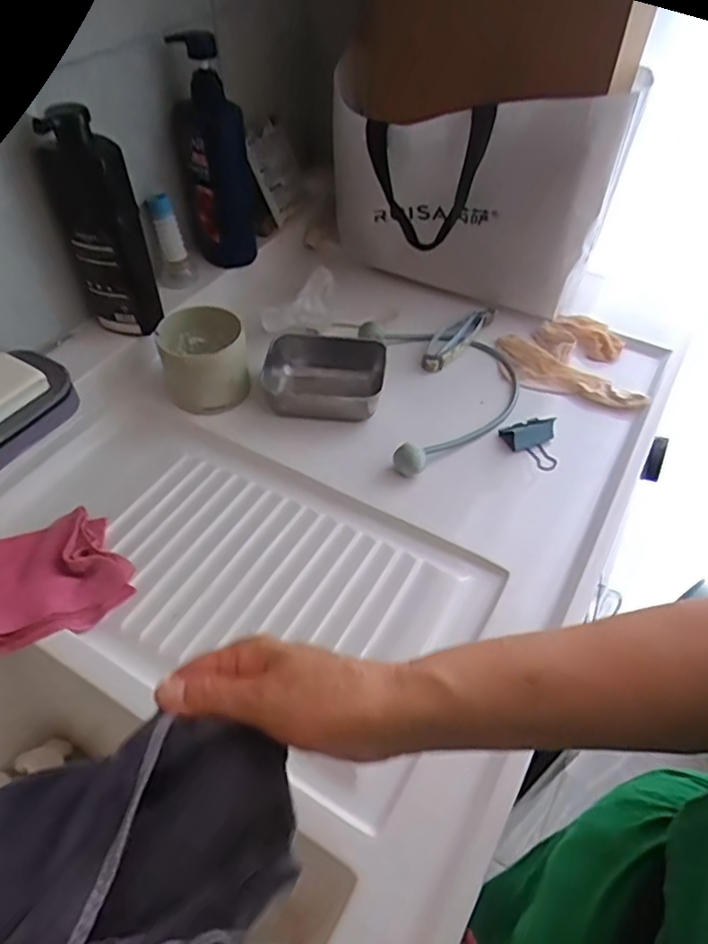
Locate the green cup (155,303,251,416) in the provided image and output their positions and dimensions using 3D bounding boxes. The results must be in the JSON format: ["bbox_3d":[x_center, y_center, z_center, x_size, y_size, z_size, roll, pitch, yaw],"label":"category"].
[{"bbox_3d":[-0.170,-0.128,0.704,0.092,0.080,0.099,1,49,-1],"label":"green cup"}]

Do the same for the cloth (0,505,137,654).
[{"bbox_3d":[-0.273,0.090,0.563,0.122,0.030,0.123,-21,52,-19],"label":"cloth"}]

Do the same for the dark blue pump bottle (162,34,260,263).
[{"bbox_3d":[-0.173,-0.384,0.756,0.085,0.247,0.069,-4,49,-5],"label":"dark blue pump bottle"}]

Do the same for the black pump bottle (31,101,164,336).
[{"bbox_3d":[-0.264,-0.253,0.649,0.081,0.224,0.062,-18,52,-17],"label":"black pump bottle"}]

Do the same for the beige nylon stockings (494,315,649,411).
[{"bbox_3d":[0.270,-0.147,0.772,0.172,0.028,0.135,14,50,11],"label":"beige nylon stockings"}]

